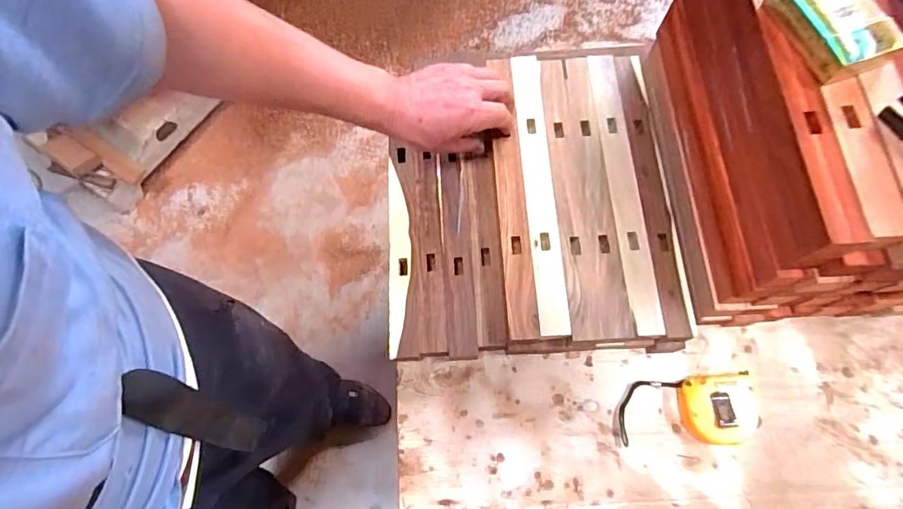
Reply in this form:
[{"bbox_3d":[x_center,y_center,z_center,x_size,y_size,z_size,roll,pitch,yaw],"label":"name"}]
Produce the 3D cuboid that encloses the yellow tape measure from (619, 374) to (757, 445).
[{"bbox_3d":[0.236,0.156,0.483,0.130,0.028,0.064,-4,71,1],"label":"yellow tape measure"}]

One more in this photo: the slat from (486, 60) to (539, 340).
[{"bbox_3d":[0.062,-0.069,0.513,0.029,0.018,0.311,-3,72,1],"label":"slat"}]

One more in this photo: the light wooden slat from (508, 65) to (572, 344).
[{"bbox_3d":[0.090,-0.073,0.512,0.028,0.014,0.316,-3,71,1],"label":"light wooden slat"}]

